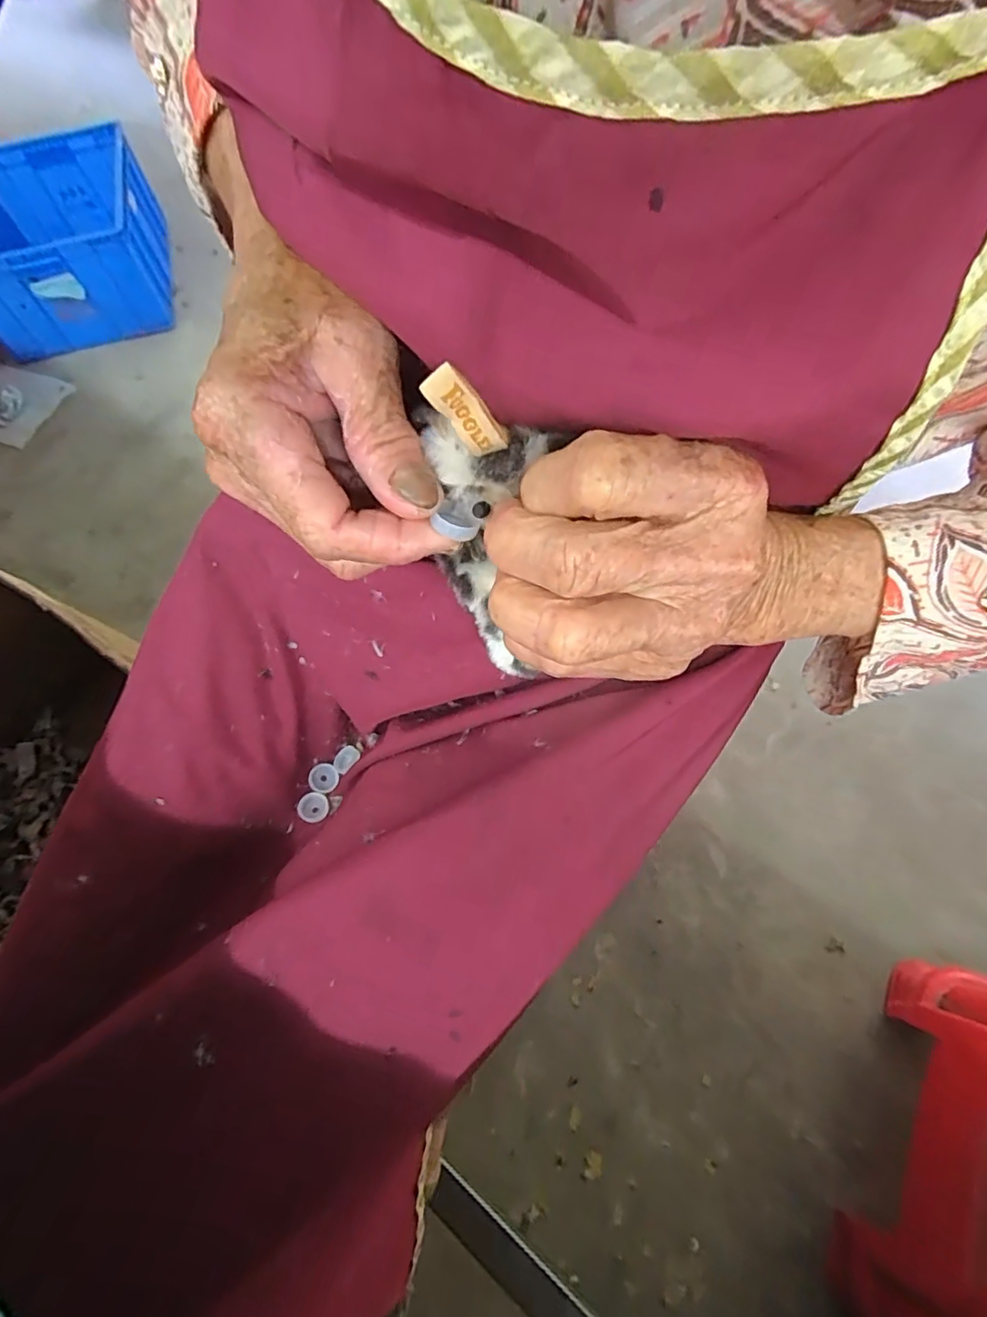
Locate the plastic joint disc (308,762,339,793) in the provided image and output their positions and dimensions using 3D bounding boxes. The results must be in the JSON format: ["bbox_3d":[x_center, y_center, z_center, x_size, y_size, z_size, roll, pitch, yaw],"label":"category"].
[{"bbox_3d":[-0.099,0.070,0.337,0.016,0.009,0.015,1,65,-1],"label":"plastic joint disc"}]

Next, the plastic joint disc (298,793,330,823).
[{"bbox_3d":[-0.104,0.086,0.331,0.017,0.005,0.016,-1,63,3],"label":"plastic joint disc"}]

